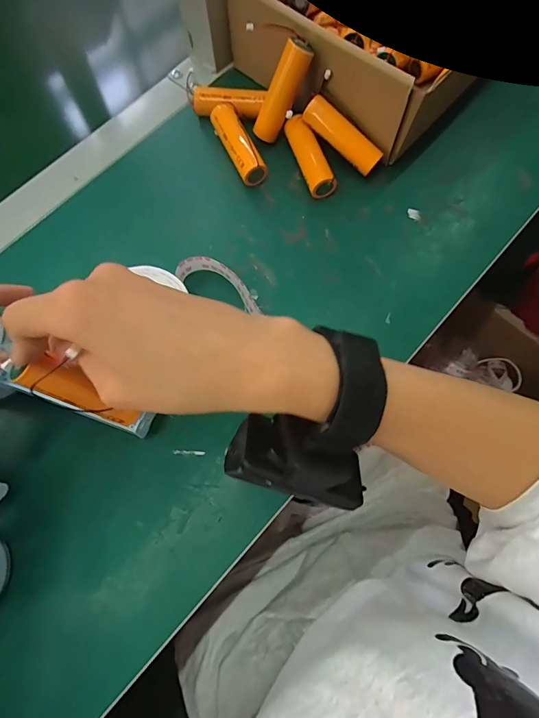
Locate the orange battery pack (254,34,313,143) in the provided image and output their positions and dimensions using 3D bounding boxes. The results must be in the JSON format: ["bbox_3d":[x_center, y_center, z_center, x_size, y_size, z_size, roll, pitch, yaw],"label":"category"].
[{"bbox_3d":[0.010,-0.213,0.322,0.018,0.073,0.016,-20,67,-40],"label":"orange battery pack"}]

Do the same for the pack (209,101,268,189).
[{"bbox_3d":[-0.027,-0.181,0.339,0.022,0.025,0.071,-26,71,-8],"label":"pack"}]

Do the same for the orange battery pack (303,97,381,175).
[{"bbox_3d":[0.059,-0.182,0.326,0.071,0.015,0.018,41,75,-4],"label":"orange battery pack"}]

